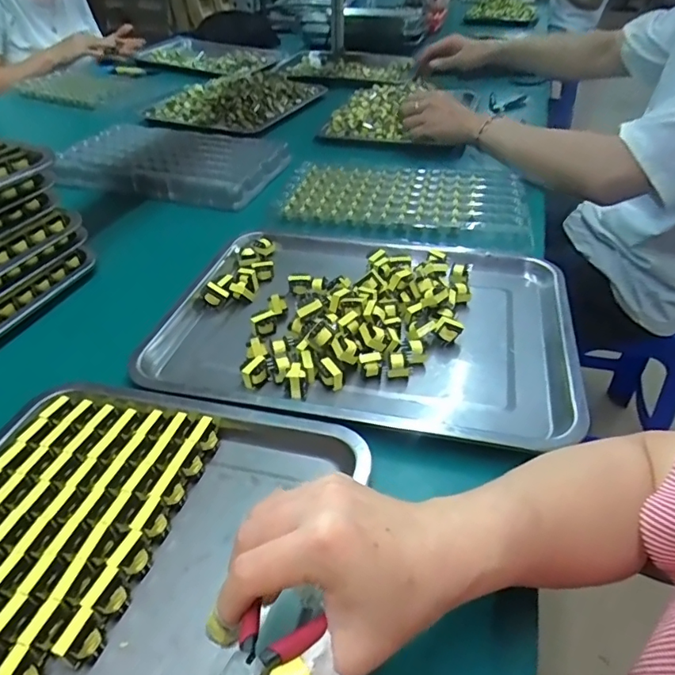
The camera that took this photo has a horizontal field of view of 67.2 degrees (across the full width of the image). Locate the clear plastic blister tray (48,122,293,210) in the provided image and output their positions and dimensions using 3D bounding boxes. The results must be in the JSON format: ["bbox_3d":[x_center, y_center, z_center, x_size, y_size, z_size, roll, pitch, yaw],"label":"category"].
[{"bbox_3d":[-0.281,-0.297,0.859,0.356,0.045,0.221,10,44,12],"label":"clear plastic blister tray"}]

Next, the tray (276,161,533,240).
[{"bbox_3d":[0.098,-0.213,0.744,0.346,0.017,0.191,9,40,10],"label":"tray"}]

